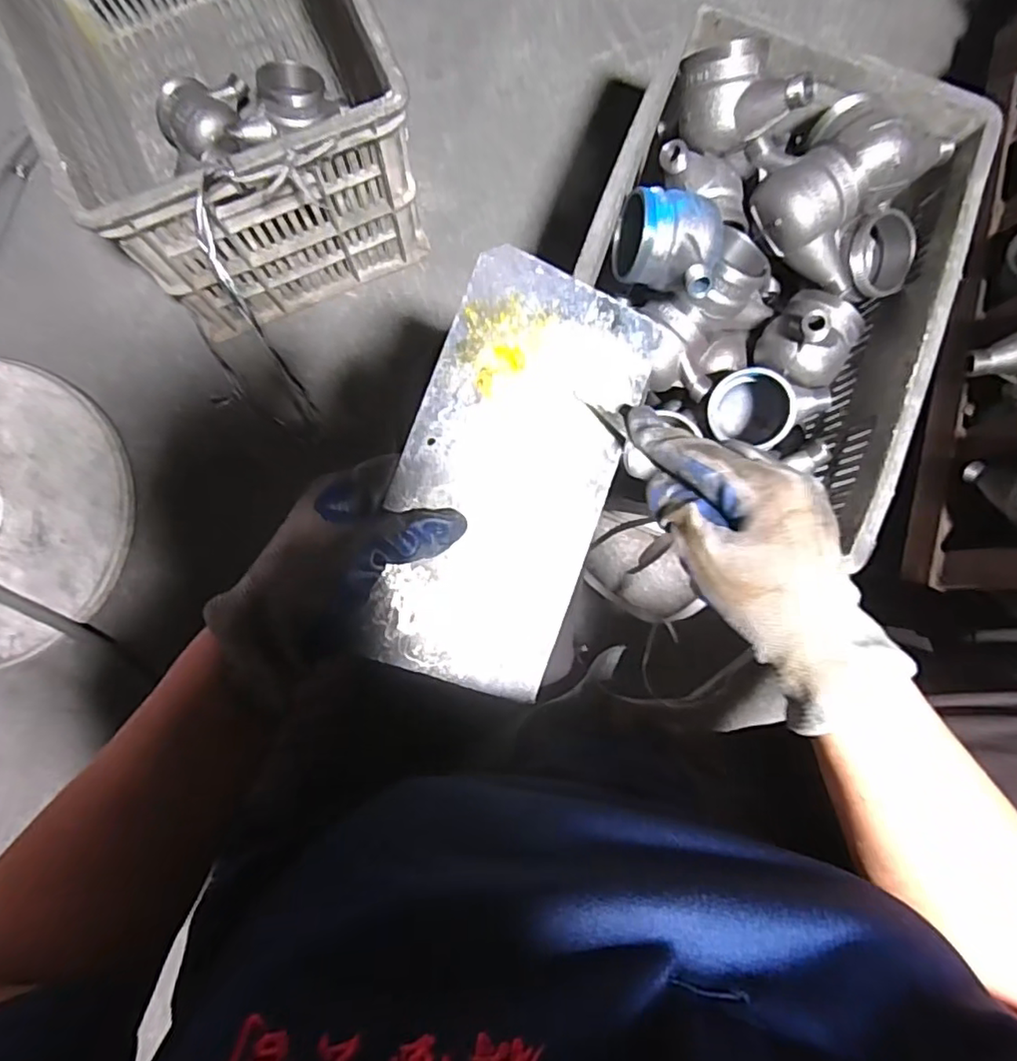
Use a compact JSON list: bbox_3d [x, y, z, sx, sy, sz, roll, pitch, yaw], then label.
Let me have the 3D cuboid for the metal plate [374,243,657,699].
[{"bbox_3d":[0.002,-0.031,0.337,0.116,0.006,0.234,21,86,-16],"label":"metal plate"}]

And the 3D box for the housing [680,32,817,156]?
[{"bbox_3d":[0.220,-0.412,0.557,0.115,0.075,0.090,-9,112,35],"label":"housing"}]

